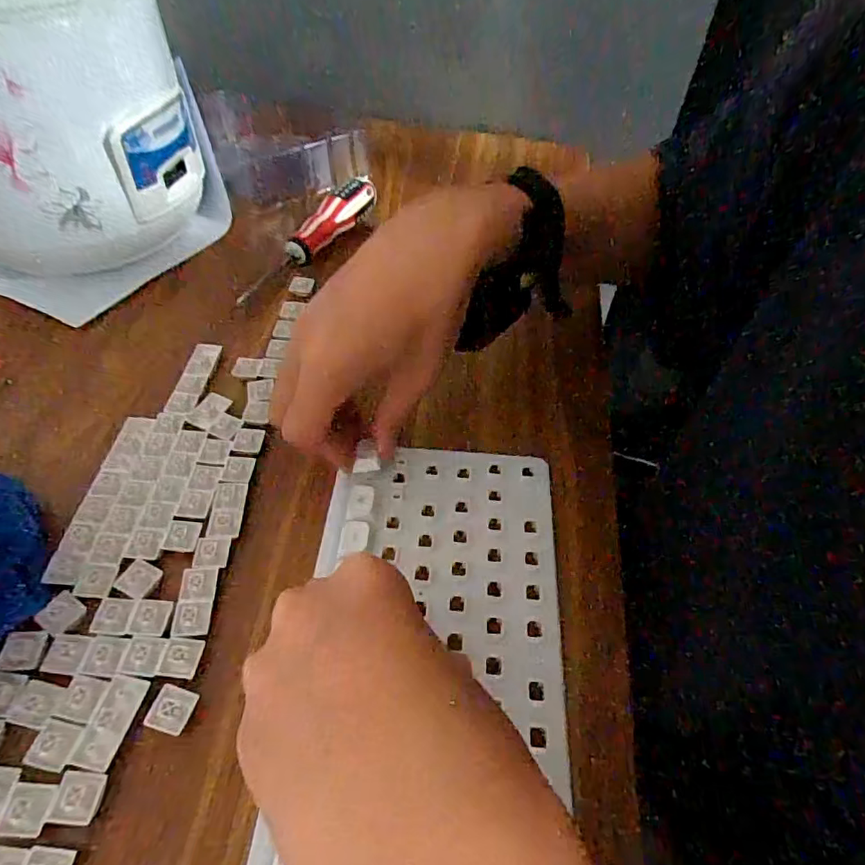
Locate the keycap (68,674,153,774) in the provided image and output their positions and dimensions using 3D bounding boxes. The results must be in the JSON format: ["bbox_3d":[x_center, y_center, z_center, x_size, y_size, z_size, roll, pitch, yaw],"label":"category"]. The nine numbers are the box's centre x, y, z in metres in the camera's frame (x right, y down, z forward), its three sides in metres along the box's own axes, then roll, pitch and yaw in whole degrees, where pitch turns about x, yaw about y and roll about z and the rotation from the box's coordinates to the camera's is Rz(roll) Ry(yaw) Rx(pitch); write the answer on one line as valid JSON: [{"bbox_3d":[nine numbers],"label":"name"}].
[{"bbox_3d":[-0.141,0.127,0.237,0.017,0.004,0.036,9,51,4],"label":"keycap"}]

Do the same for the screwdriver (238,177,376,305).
[{"bbox_3d":[-0.100,-0.170,0.458,0.028,0.032,0.166,27,54,18],"label":"screwdriver"}]

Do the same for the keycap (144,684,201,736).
[{"bbox_3d":[-0.117,0.123,0.239,0.017,0.006,0.019,13,51,7],"label":"keycap"}]

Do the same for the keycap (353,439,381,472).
[{"bbox_3d":[-0.038,0.013,0.311,0.013,0.014,0.013,-6,51,-8],"label":"keycap"}]

